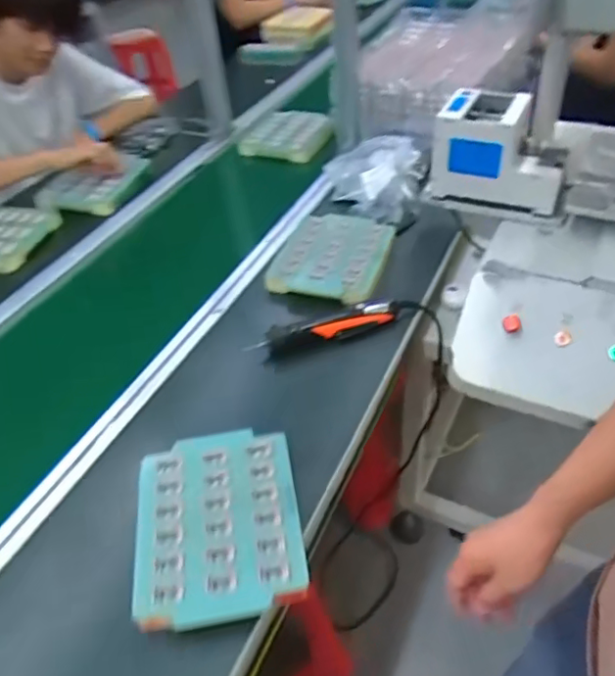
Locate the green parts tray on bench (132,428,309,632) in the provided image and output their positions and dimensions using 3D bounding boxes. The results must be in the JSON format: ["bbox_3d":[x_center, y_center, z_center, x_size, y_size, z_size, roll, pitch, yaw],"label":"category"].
[{"bbox_3d":[-0.102,0.200,0.659,0.178,0.023,0.221,-9,45,-5],"label":"green parts tray on bench"}]

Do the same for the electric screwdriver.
[{"bbox_3d":[0.036,-0.014,0.905,0.264,0.044,0.049,-14,42,-8],"label":"electric screwdriver"}]

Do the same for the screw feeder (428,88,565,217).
[{"bbox_3d":[0.320,-0.318,0.973,0.199,0.141,0.150,11,45,18],"label":"screw feeder"}]

